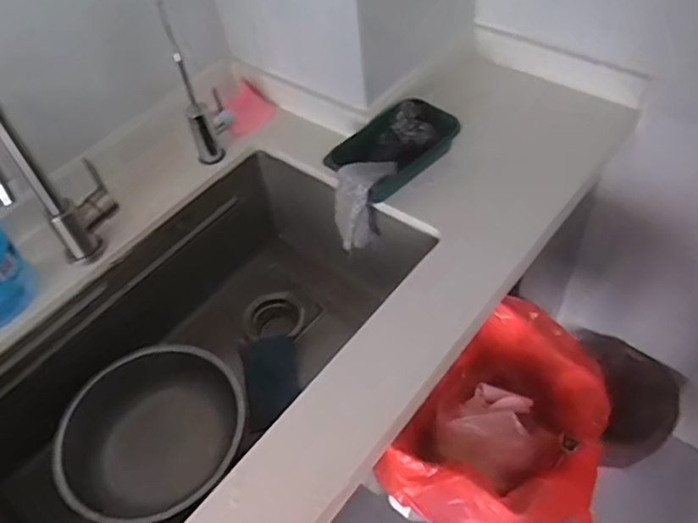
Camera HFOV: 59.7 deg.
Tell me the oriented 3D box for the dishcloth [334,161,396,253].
[{"bbox_3d":[0.024,-0.074,0.864,0.087,0.124,0.071,-2,50,4],"label":"dishcloth"}]

